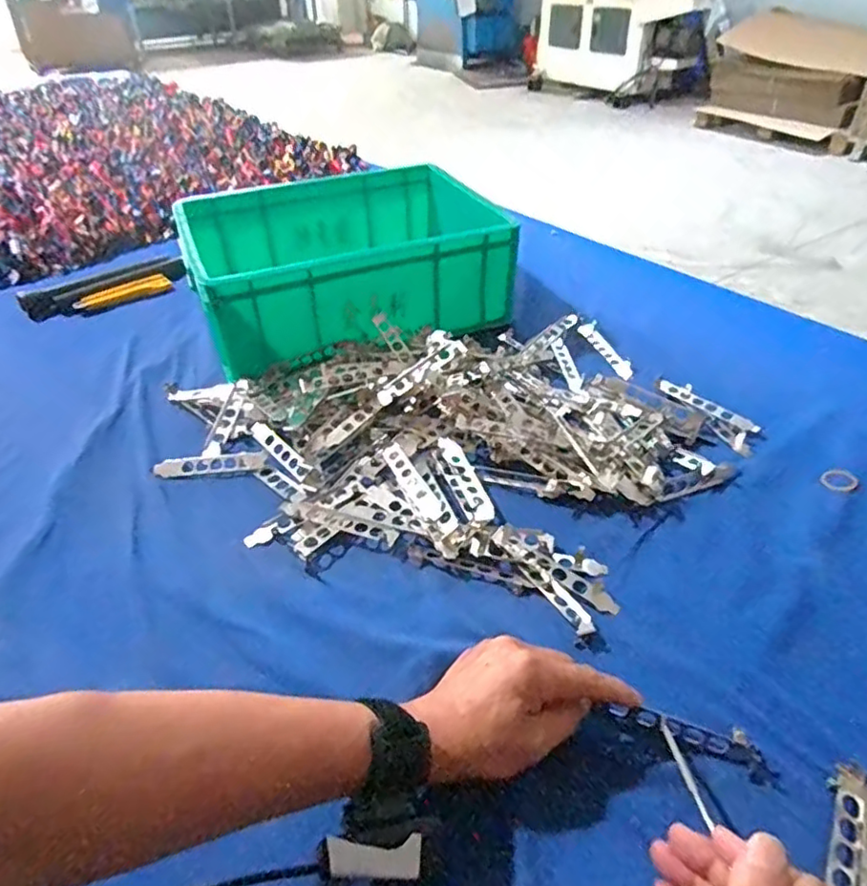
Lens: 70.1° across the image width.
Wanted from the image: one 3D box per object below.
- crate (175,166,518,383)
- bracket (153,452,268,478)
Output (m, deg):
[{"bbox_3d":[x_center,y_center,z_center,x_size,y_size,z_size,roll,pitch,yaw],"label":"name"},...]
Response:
[{"bbox_3d":[-0.122,-0.263,0.877,0.411,0.125,0.320,-14,41,-14],"label":"crate"},{"bbox_3d":[-0.234,0.021,0.650,0.115,0.006,0.027,-4,39,-1],"label":"bracket"}]

